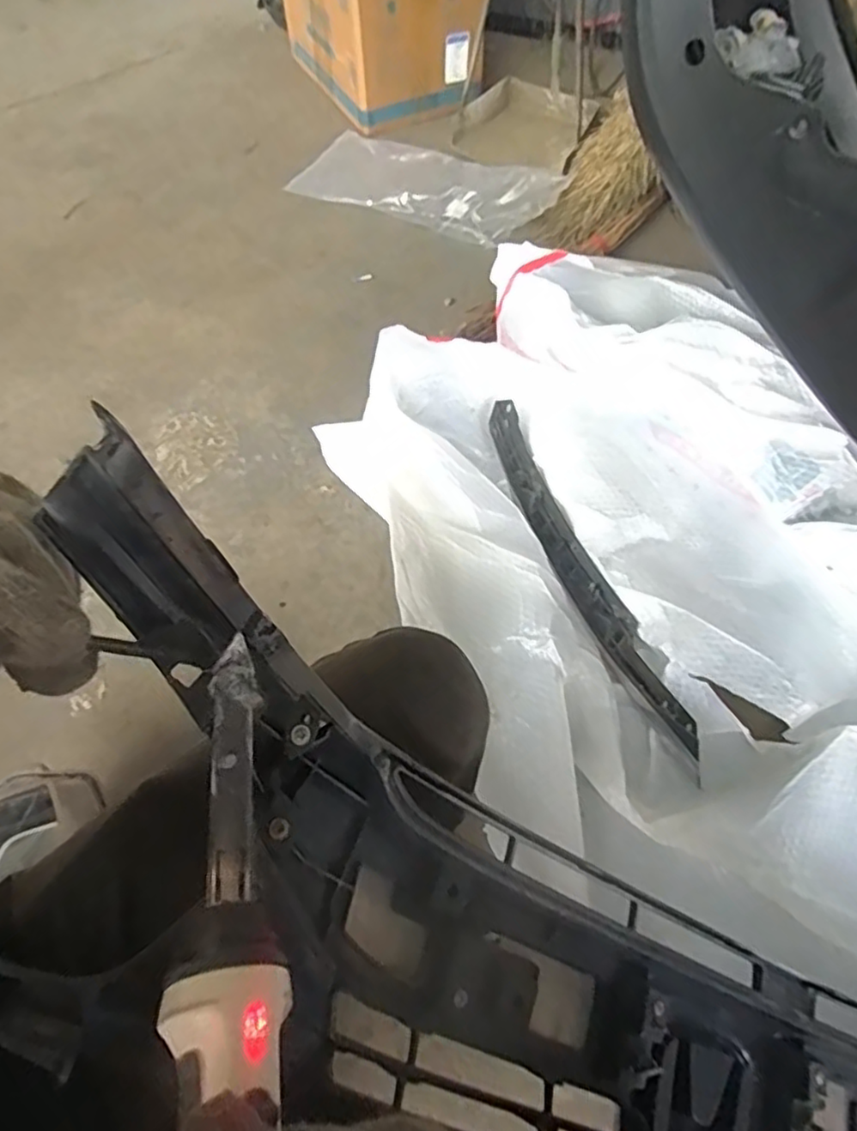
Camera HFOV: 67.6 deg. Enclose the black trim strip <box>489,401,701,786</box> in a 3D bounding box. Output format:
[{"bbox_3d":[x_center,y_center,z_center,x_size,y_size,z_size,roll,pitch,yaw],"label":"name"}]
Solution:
[{"bbox_3d":[0.203,-0.007,0.896,0.071,0.039,0.585,-19,60,-12],"label":"black trim strip"}]

